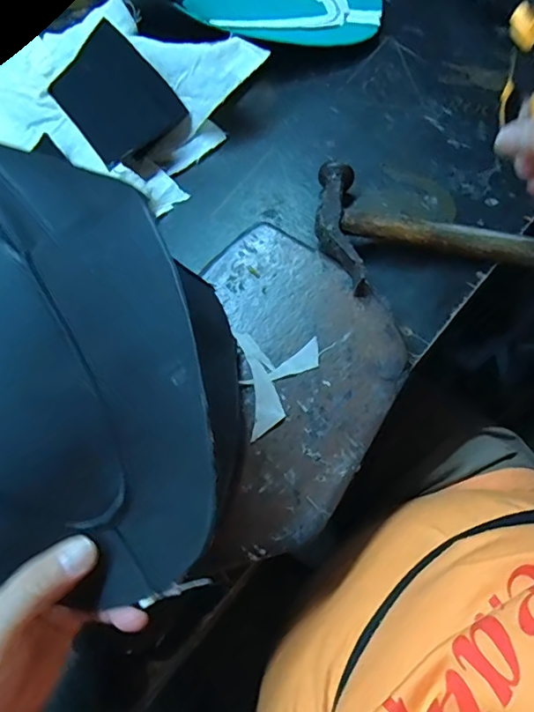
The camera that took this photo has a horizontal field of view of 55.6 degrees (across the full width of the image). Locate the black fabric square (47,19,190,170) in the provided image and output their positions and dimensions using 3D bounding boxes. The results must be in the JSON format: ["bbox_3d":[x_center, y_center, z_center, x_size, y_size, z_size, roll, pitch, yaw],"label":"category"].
[{"bbox_3d":[-0.129,-0.219,0.427,0.081,0.012,0.105,-40,82,-2],"label":"black fabric square"}]

